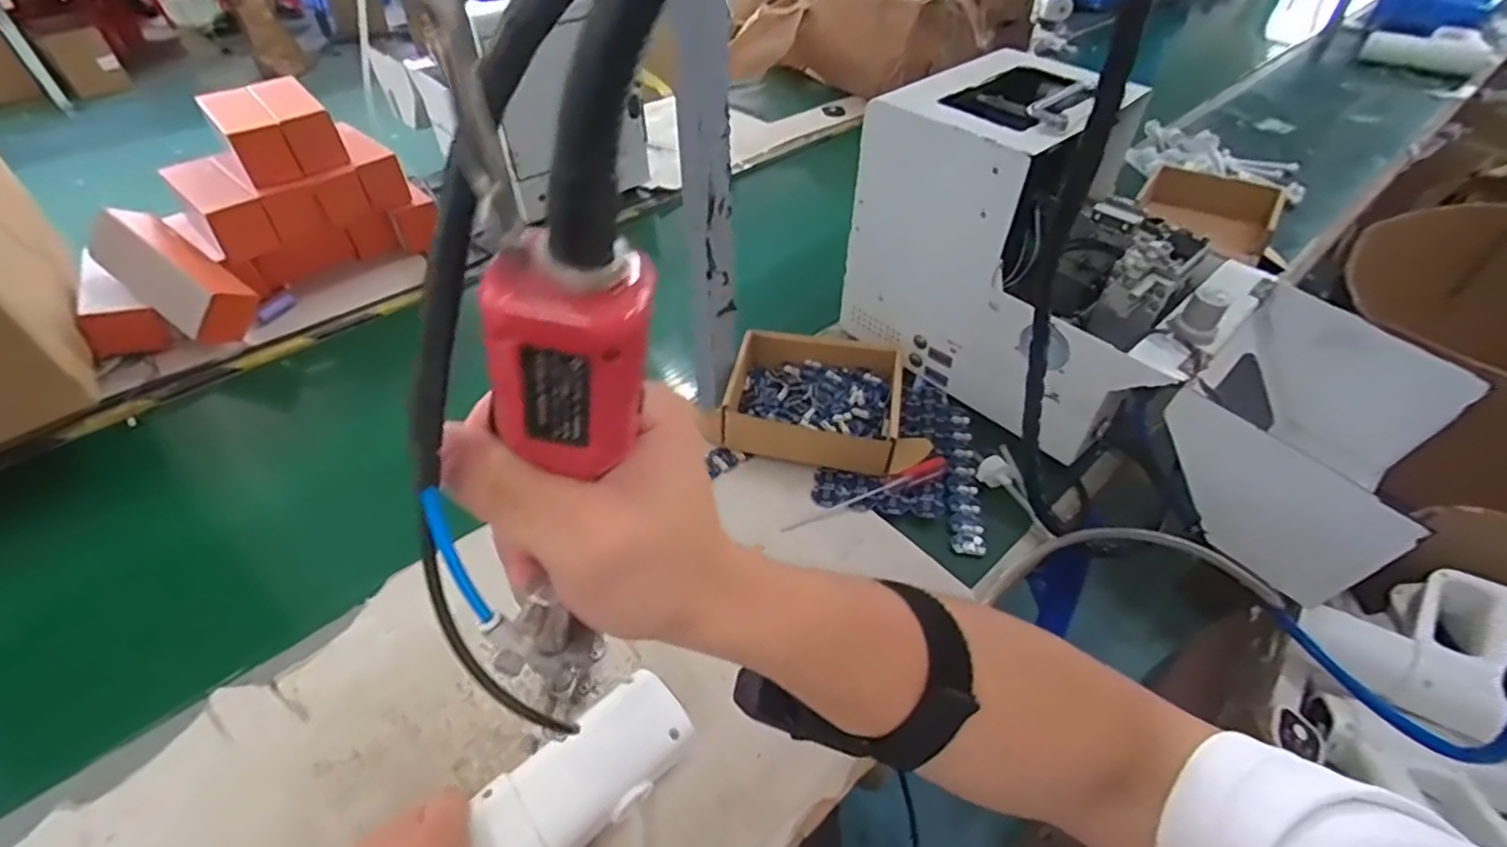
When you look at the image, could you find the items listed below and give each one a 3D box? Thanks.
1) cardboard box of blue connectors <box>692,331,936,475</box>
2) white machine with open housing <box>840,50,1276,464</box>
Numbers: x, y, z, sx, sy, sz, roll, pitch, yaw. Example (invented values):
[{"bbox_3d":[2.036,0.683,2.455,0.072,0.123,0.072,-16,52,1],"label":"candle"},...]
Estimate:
[{"bbox_3d":[0.066,-0.029,0.688,0.223,0.051,0.158,9,46,8],"label":"cardboard box of blue connectors"},{"bbox_3d":[0.284,-0.161,0.665,0.327,0.278,0.195,36,55,29],"label":"white machine with open housing"}]

